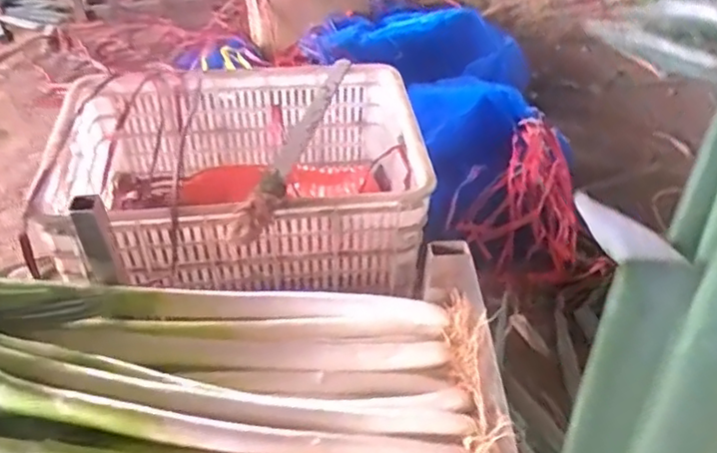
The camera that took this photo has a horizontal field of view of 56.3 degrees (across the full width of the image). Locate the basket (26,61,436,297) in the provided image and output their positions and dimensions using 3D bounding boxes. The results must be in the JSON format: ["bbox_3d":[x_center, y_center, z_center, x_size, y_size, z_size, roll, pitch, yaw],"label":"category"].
[{"bbox_3d":[-0.159,-0.051,0.992,0.536,0.213,0.383,-8,42,-13],"label":"basket"}]

